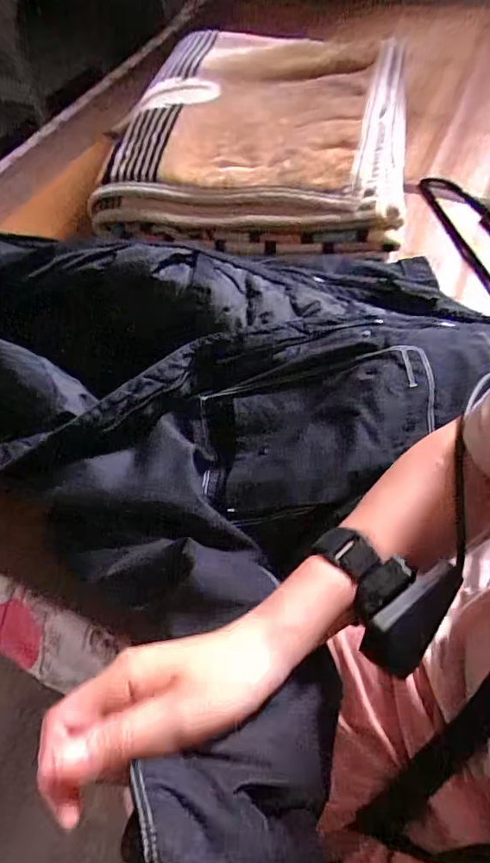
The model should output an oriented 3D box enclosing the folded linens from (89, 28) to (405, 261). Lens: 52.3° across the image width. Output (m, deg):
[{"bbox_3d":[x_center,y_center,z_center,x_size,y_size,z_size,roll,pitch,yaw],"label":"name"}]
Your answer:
[{"bbox_3d":[0.038,-0.525,0.878,0.472,0.131,0.463,10,58,12],"label":"folded linens"}]

